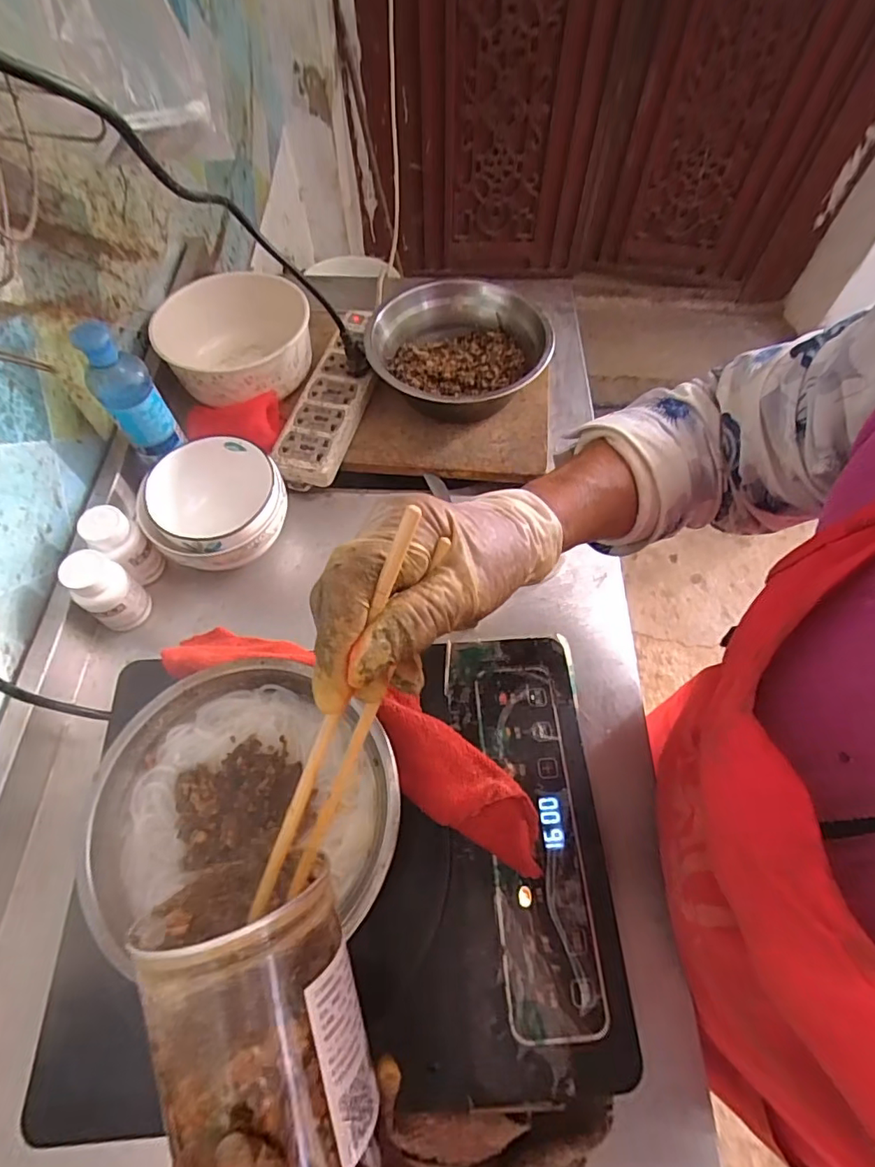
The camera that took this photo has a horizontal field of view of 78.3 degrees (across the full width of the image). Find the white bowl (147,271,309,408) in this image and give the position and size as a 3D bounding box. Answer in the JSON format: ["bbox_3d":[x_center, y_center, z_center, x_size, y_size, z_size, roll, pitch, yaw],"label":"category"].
[{"bbox_3d":[-0.218,-0.262,0.608,0.158,0.089,0.158,0,63,0],"label":"white bowl"}]

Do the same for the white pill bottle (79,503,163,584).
[{"bbox_3d":[-0.278,-0.033,0.478,0.034,0.081,0.036,34,68,16],"label":"white pill bottle"}]

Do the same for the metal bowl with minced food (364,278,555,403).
[{"bbox_3d":[0.024,-0.247,0.589,0.186,0.067,0.178,0,63,0],"label":"metal bowl with minced food"}]

